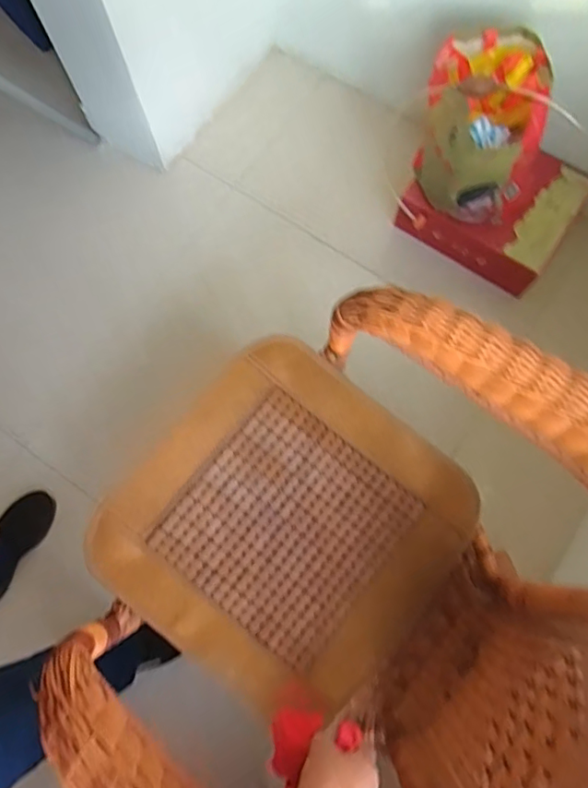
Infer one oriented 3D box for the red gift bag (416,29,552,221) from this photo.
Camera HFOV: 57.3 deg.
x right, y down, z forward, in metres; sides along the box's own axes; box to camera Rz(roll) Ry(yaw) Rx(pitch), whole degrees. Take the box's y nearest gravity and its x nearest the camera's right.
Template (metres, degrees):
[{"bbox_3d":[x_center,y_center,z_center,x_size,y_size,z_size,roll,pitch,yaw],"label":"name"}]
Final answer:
[{"bbox_3d":[0.356,-0.508,1.076,0.185,0.287,0.245,4,77,2],"label":"red gift bag"}]

